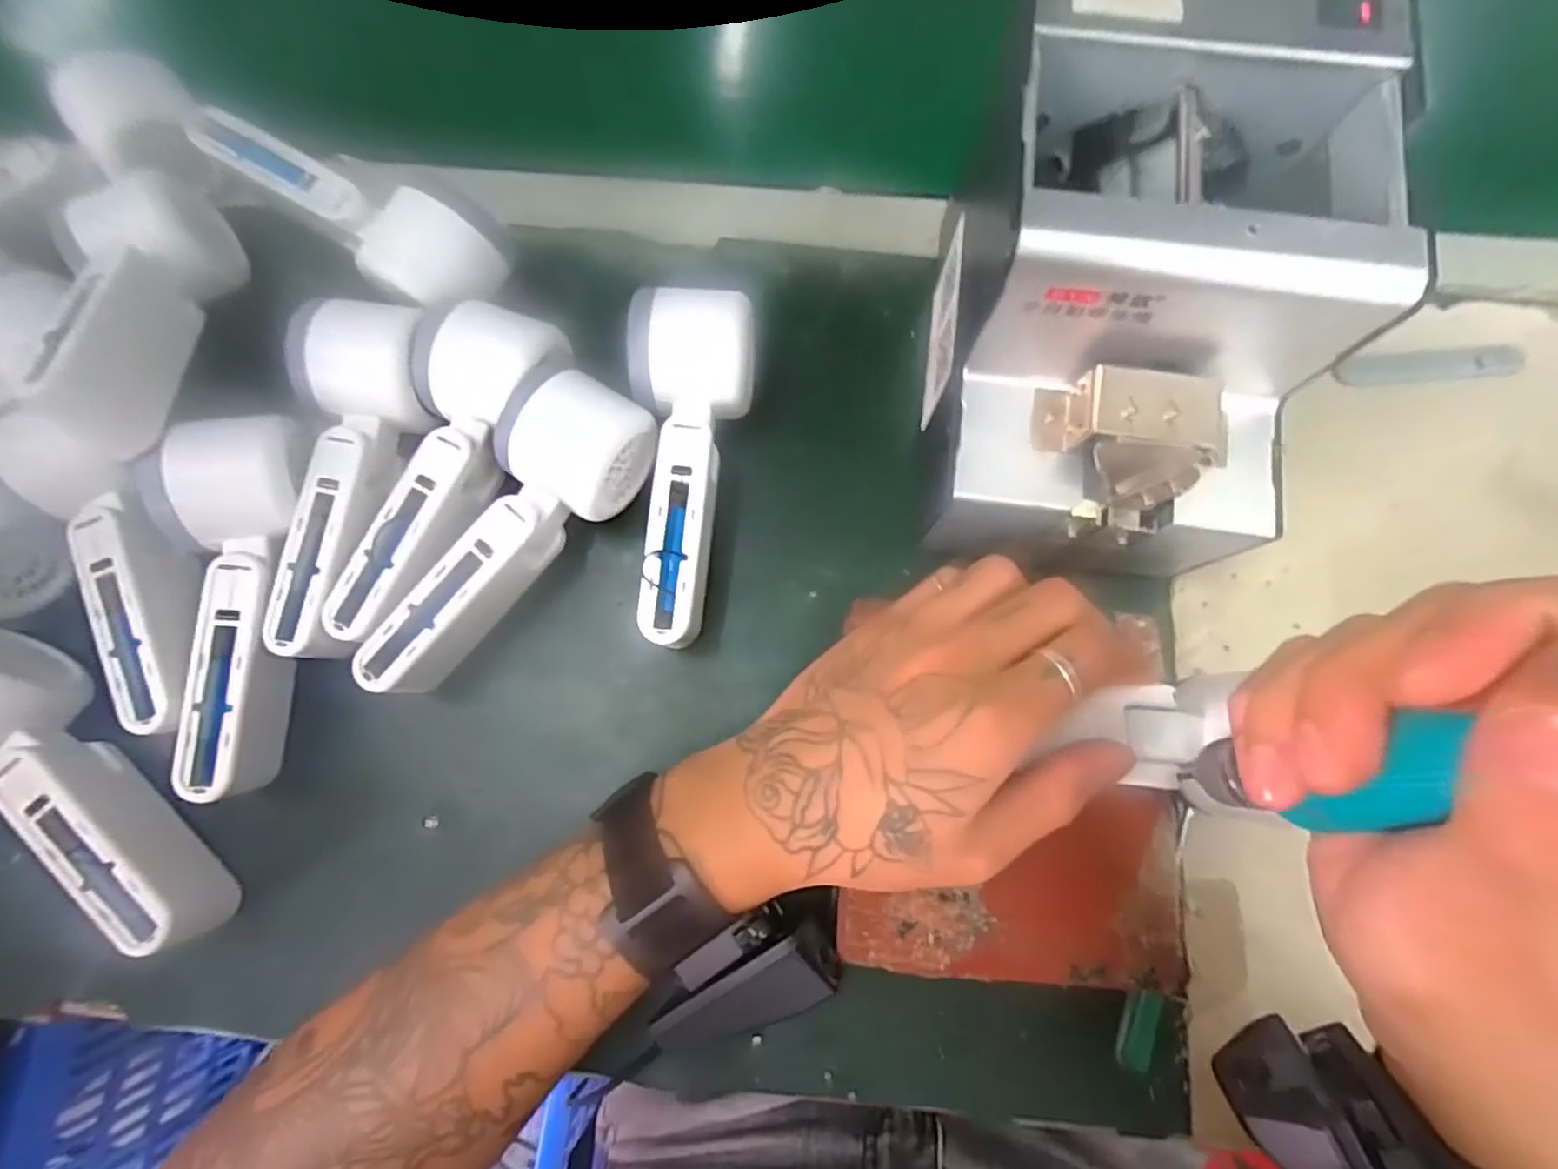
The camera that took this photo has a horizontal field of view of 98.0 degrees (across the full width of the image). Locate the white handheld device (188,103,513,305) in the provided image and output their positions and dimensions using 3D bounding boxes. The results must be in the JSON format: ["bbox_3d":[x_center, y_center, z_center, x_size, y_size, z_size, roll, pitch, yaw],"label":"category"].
[{"bbox_3d":[-0.210,-0.192,0.338,0.163,0.045,0.063,36,80,7],"label":"white handheld device"}]

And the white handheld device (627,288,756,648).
[{"bbox_3d":[-0.044,-0.052,0.312,0.056,0.054,0.161,5,78,0],"label":"white handheld device"}]

